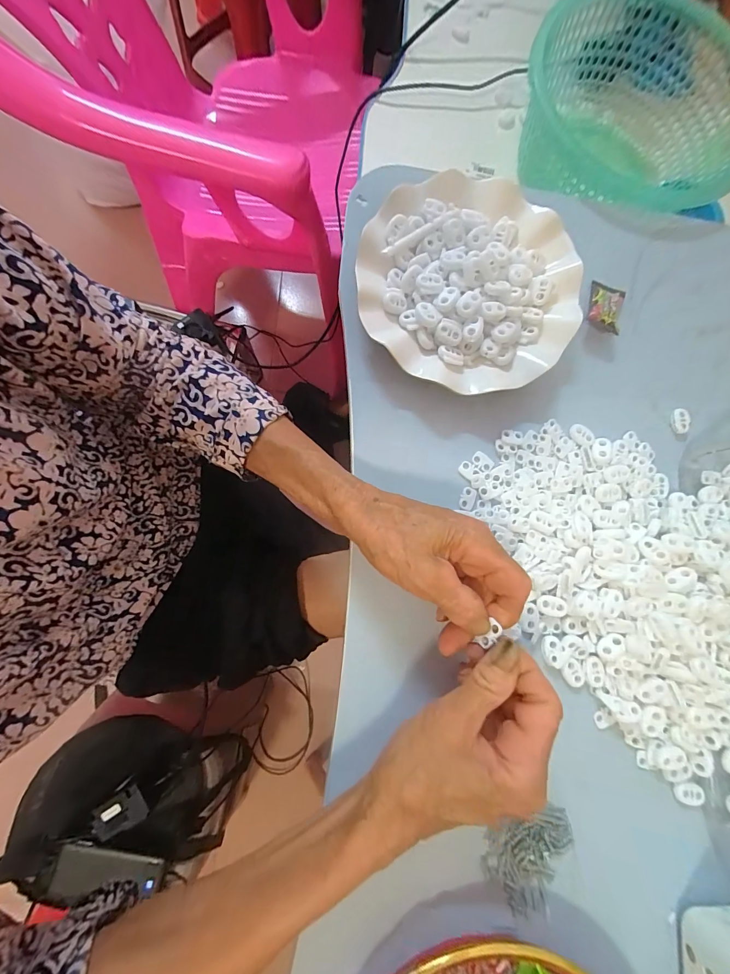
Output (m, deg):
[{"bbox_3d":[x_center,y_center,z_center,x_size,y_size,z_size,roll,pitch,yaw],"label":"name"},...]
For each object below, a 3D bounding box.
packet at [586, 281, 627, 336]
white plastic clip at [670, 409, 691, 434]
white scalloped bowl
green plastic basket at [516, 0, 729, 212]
[{"bbox_3d":[0.212,-0.159,0.323,0.031,0.018,0.049,22,78,3],"label":"packet"},{"bbox_3d":[0.276,-0.058,0.318,0.013,0.005,0.022,-2,81,-5],"label":"white plastic clip"},{"bbox_3d":[0.085,-0.164,0.308,0.181,0.043,0.185,1,81,-5],"label":"white scalloped bowl"},{"bbox_3d":[0.266,-0.373,0.376,0.213,0.108,0.215,22,79,-1],"label":"green plastic basket"}]

